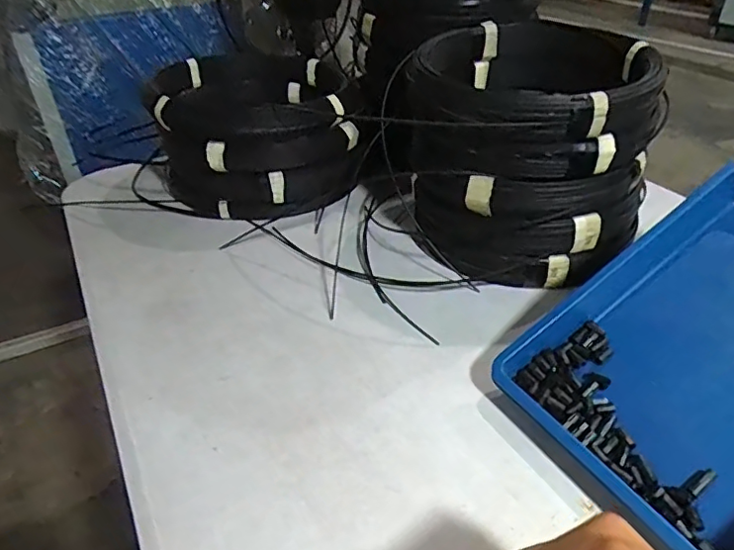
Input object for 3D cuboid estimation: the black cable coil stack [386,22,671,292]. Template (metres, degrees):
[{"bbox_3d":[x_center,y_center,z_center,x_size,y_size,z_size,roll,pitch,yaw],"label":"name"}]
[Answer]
[{"bbox_3d":[0.176,-0.144,0.654,0.253,0.229,0.263,-5,36,-4],"label":"black cable coil stack"}]

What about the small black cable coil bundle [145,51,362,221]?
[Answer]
[{"bbox_3d":[-0.170,-0.219,0.833,0.270,0.162,0.332,-13,38,-15],"label":"small black cable coil bundle"}]

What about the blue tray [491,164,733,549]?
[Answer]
[{"bbox_3d":[0.293,0.051,0.437,0.324,0.043,0.232,-37,46,-7],"label":"blue tray"}]

